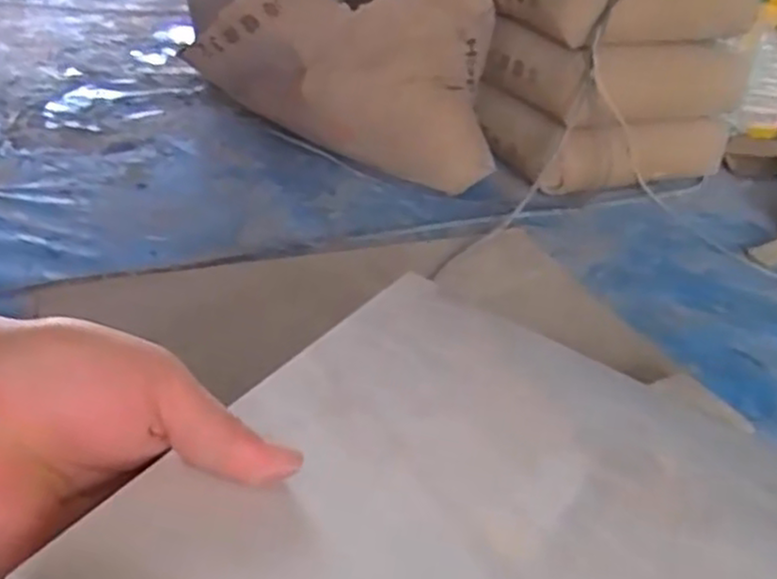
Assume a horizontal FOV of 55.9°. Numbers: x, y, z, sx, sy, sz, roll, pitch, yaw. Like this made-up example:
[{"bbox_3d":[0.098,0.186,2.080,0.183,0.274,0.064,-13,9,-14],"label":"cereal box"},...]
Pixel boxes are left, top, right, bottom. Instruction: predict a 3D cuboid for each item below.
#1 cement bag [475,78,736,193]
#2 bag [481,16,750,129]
[{"bbox_3d":[0.422,-0.303,1.435,0.449,0.134,0.252,-12,37,-23],"label":"cement bag"},{"bbox_3d":[0.451,-0.431,1.412,0.440,0.134,0.296,-15,38,-27],"label":"bag"}]

